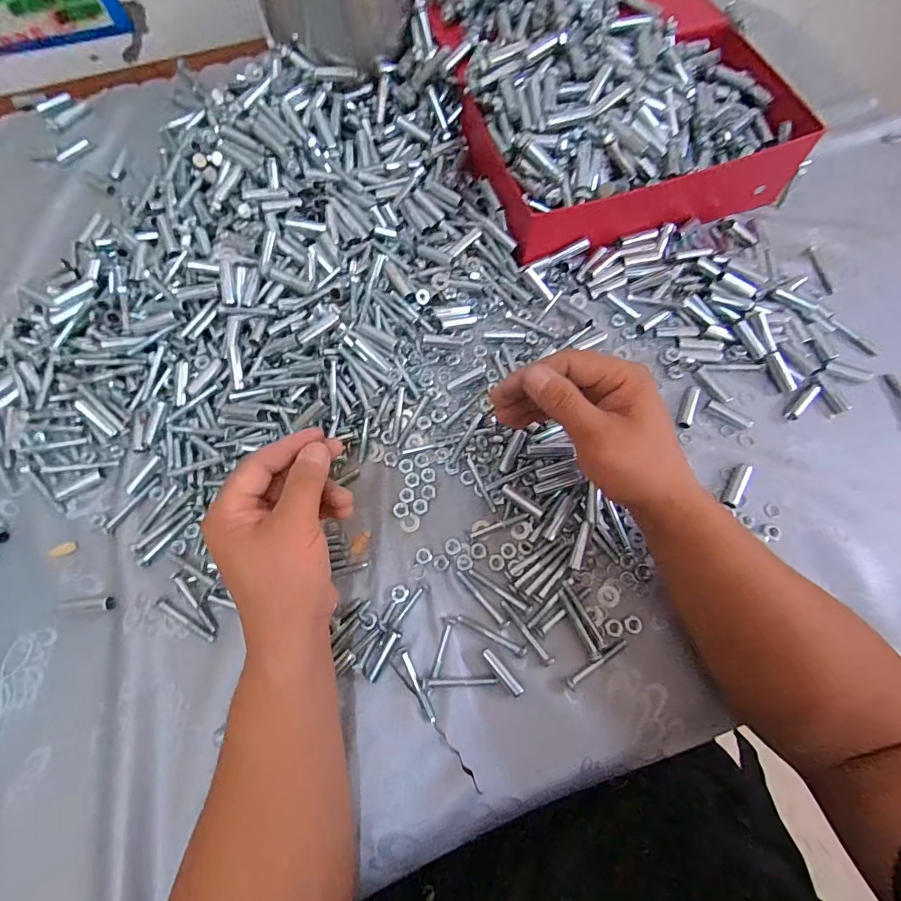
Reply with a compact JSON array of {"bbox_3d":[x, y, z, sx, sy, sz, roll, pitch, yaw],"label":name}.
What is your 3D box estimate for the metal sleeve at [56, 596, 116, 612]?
[{"bbox_3d":[-0.287,0.122,0.353,0.045,0.006,0.009,-6,72,-1],"label":"metal sleeve"}]

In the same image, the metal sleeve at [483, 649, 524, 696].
[{"bbox_3d":[0.039,0.166,0.335,0.008,0.007,0.039,-41,76,-12],"label":"metal sleeve"}]

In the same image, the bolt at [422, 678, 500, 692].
[{"bbox_3d":[0.007,0.172,0.333,0.055,0.004,0.008,-6,72,-1],"label":"bolt"}]

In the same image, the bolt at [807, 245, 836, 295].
[{"bbox_3d":[0.378,-0.184,0.456,0.009,0.008,0.062,-3,72,0],"label":"bolt"}]

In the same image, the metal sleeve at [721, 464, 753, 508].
[{"bbox_3d":[0.245,0.030,0.379,0.013,0.010,0.041,33,75,11],"label":"metal sleeve"}]

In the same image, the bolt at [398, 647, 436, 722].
[{"bbox_3d":[-0.024,0.173,0.333,0.005,0.004,0.055,-26,73,-8],"label":"bolt"}]

